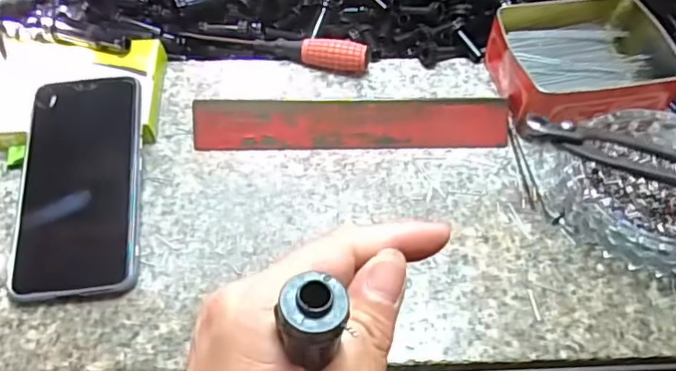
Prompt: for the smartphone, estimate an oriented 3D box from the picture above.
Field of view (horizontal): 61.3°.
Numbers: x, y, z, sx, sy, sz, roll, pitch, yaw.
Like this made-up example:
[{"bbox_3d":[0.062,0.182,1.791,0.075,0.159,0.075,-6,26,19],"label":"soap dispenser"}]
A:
[{"bbox_3d":[-0.169,-0.003,0.374,0.074,0.014,0.152,-5,64,-3],"label":"smartphone"}]

